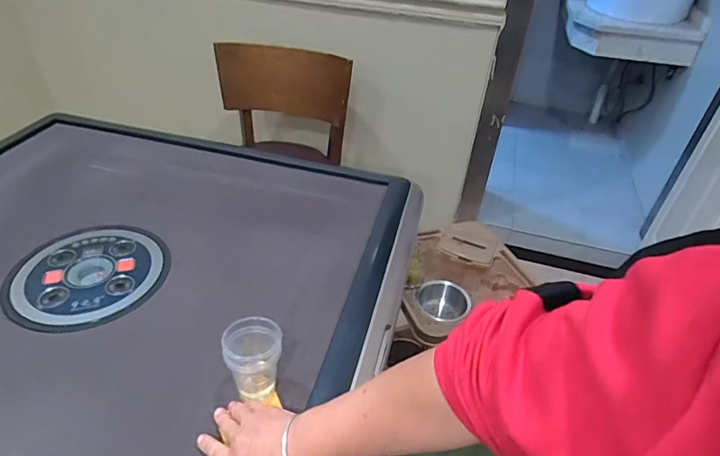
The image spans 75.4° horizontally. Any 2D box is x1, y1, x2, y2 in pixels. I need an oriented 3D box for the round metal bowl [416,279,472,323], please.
[{"bbox_3d":[0.203,0.203,1.178,0.125,0.079,0.137,2,39,-2],"label":"round metal bowl"}]

